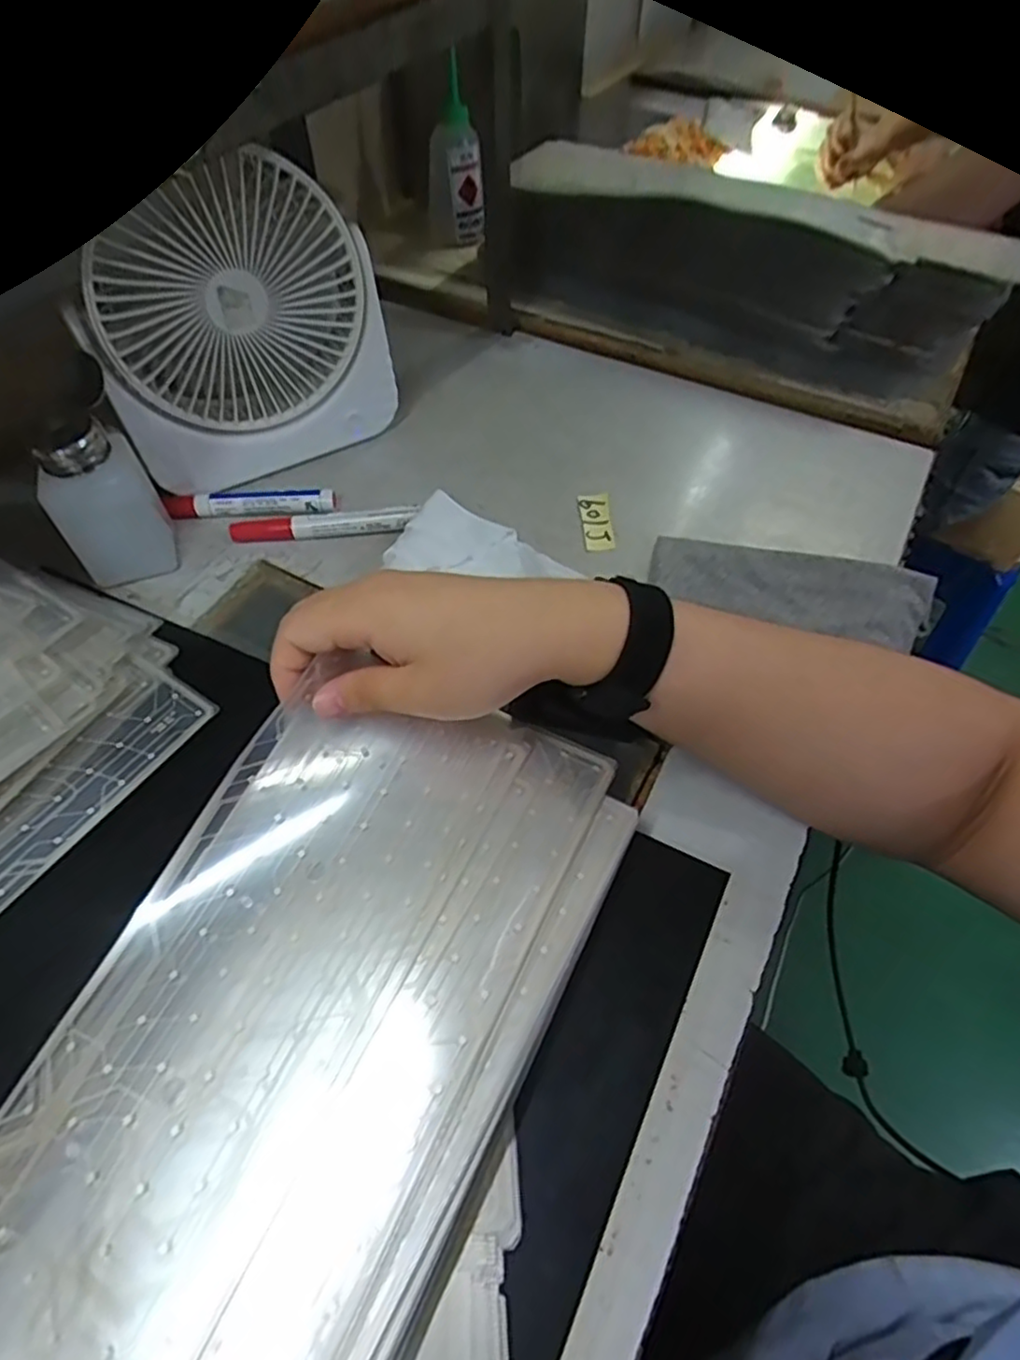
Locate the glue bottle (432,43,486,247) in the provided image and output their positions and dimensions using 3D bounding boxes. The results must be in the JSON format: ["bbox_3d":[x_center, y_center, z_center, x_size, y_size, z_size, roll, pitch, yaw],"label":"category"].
[{"bbox_3d":[-0.054,-0.525,0.699,0.052,0.136,0.060,-14,56,-9],"label":"glue bottle"}]

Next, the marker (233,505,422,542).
[{"bbox_3d":[-0.129,-0.107,0.471,0.128,0.017,0.015,-1,54,0],"label":"marker"}]

